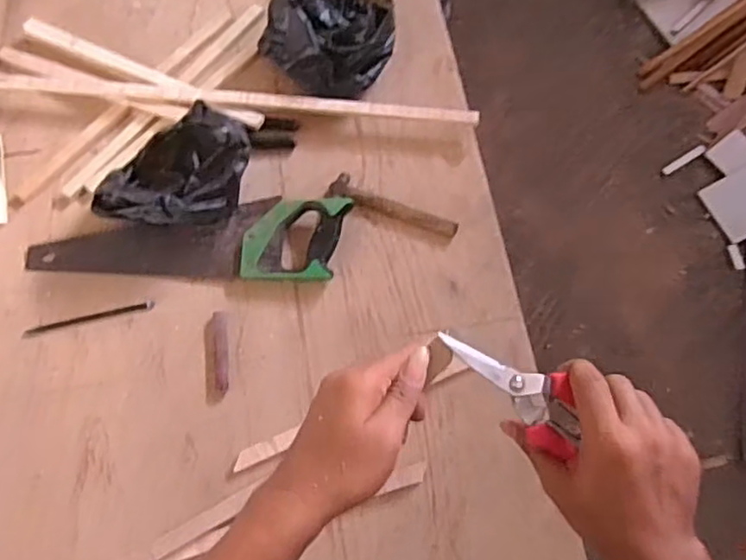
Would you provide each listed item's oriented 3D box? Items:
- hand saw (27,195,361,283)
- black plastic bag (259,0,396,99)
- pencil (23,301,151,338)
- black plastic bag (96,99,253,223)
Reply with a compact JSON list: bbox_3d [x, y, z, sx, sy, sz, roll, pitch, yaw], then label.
[{"bbox_3d":[-0.257,-0.060,0.903,0.429,0.037,0.113,1,68,1],"label":"hand saw"},{"bbox_3d":[-0.070,-0.378,1.003,0.207,0.106,0.199,0,68,0],"label":"black plastic bag"},{"bbox_3d":[-0.381,0.051,0.883,0.172,0.005,0.013,-14,70,-7],"label":"pencil"},{"bbox_3d":[-0.271,-0.145,0.911,0.187,0.088,0.168,13,69,5],"label":"black plastic bag"}]

